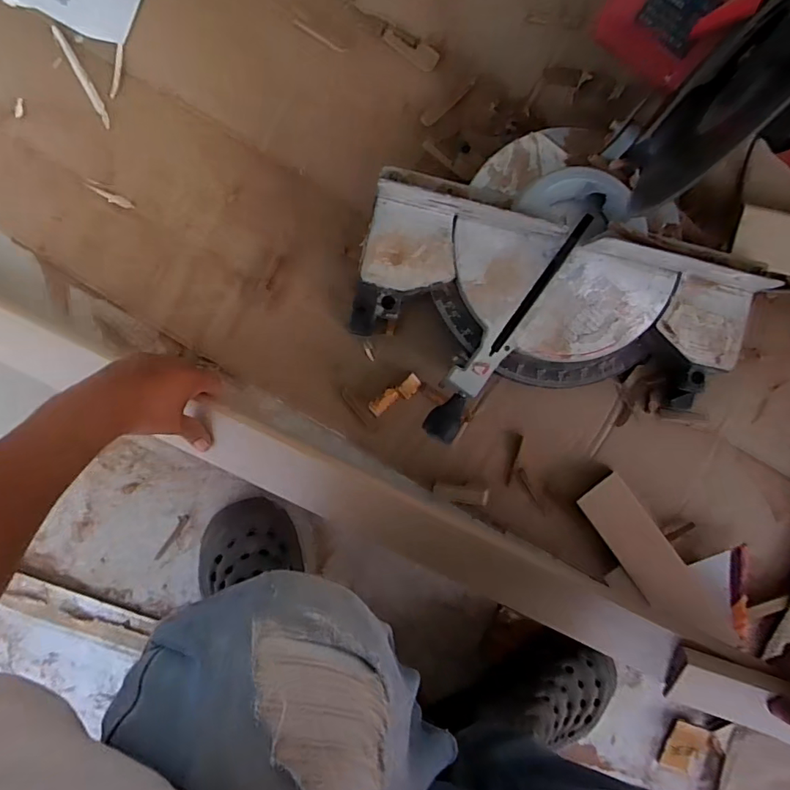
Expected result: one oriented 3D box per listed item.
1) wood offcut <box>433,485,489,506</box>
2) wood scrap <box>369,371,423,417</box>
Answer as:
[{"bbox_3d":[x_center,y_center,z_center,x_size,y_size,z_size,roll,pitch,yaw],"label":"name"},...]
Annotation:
[{"bbox_3d":[0.083,0.125,0.642,0.067,0.017,0.018,5,93,10],"label":"wood offcut"},{"bbox_3d":[0.001,0.001,0.632,0.069,0.004,0.023,-32,93,-1],"label":"wood scrap"}]

